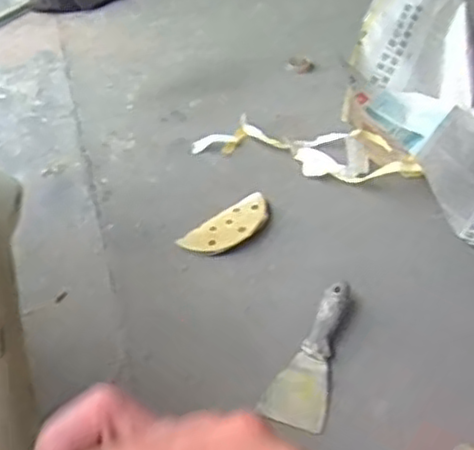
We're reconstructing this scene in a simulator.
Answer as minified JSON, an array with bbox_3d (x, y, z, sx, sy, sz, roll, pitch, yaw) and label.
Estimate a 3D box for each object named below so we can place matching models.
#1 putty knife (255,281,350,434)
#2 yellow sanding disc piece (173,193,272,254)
[{"bbox_3d":[0.087,0.146,0.847,0.072,0.021,0.194,10,47,16],"label":"putty knife"},{"bbox_3d":[-0.010,0.003,0.998,0.135,0.019,0.063,-35,52,-25],"label":"yellow sanding disc piece"}]

